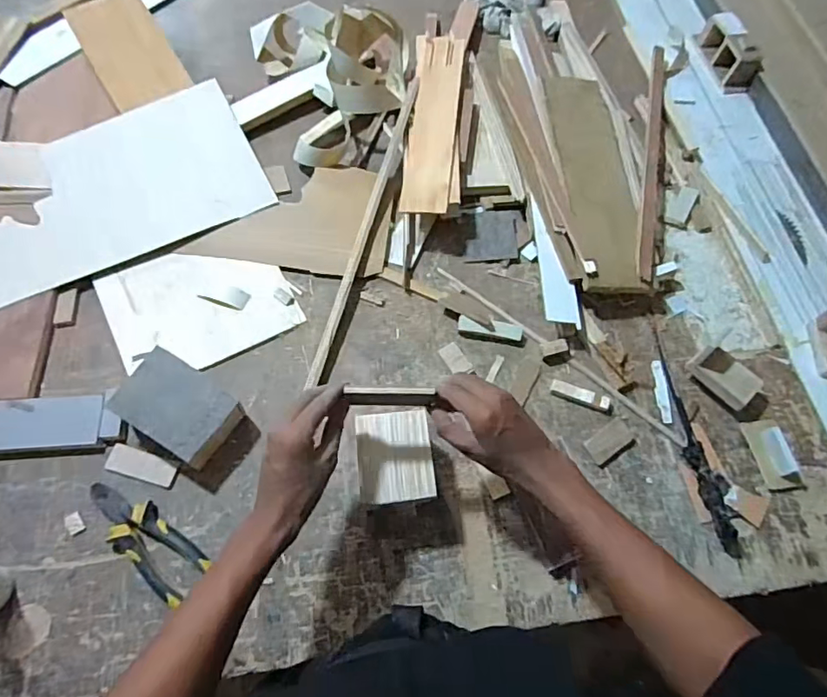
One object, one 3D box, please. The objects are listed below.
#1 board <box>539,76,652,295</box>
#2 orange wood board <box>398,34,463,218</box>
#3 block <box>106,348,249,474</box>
[{"bbox_3d":[0.269,-0.255,0.793,0.112,0.012,0.395,4,63,-11],"label":"board"},{"bbox_3d":[0.030,-0.351,0.816,0.074,0.011,0.371,-1,63,13],"label":"orange wood board"},{"bbox_3d":[-0.270,0.071,0.624,0.118,0.055,0.098,29,68,9],"label":"block"}]

